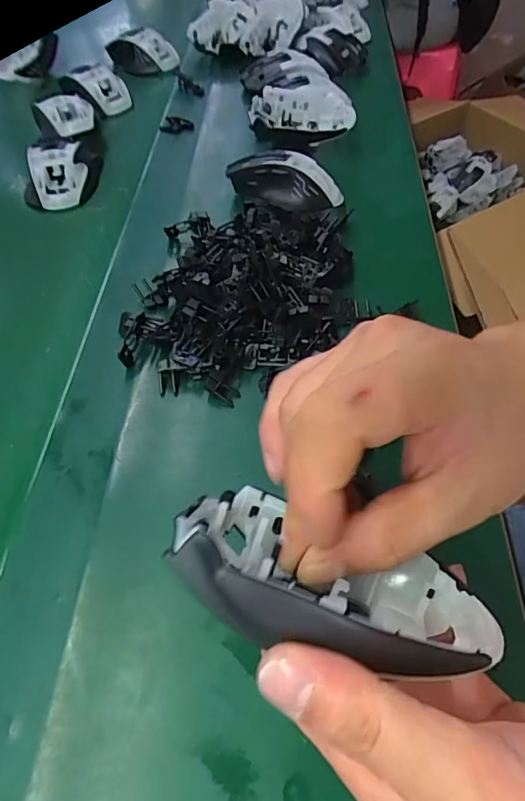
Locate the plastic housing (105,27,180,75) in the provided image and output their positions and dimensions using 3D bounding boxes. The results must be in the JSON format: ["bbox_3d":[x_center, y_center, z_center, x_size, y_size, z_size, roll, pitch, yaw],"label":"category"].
[{"bbox_3d":[-0.167,-0.479,0.684,0.102,0.050,0.042,4,54,3],"label":"plastic housing"}]

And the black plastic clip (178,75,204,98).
[{"bbox_3d":[-0.091,-0.400,0.643,0.017,0.010,0.056,-33,60,-22],"label":"black plastic clip"}]

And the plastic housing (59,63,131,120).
[{"bbox_3d":[-0.207,-0.386,0.626,0.081,0.042,0.048,28,59,19],"label":"plastic housing"}]

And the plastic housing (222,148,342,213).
[{"bbox_3d":[0.021,-0.211,0.480,0.108,0.035,0.060,3,54,3],"label":"plastic housing"}]

